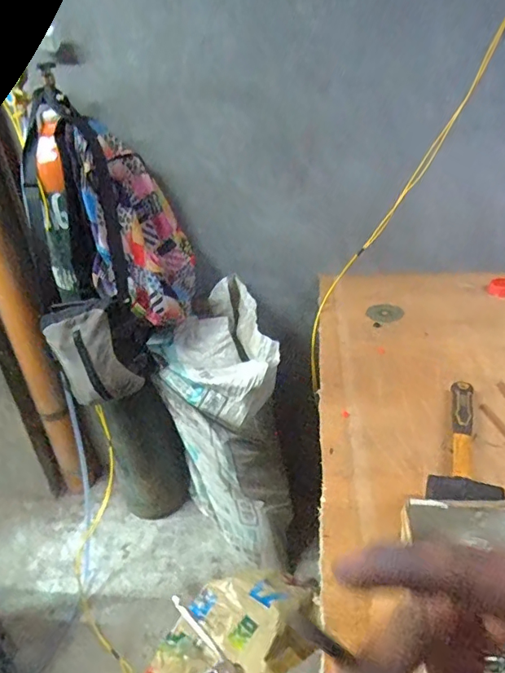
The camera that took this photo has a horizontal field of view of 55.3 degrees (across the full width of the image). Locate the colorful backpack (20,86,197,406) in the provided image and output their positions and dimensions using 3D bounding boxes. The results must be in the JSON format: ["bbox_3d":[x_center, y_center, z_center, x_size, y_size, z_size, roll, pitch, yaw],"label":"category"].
[{"bbox_3d":[-0.347,-0.204,1.214,0.417,0.646,0.237,-15,32,-16],"label":"colorful backpack"}]

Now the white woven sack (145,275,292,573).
[{"bbox_3d":[-0.081,0.304,1.468,0.320,0.773,0.401,-9,31,-6],"label":"white woven sack"}]

